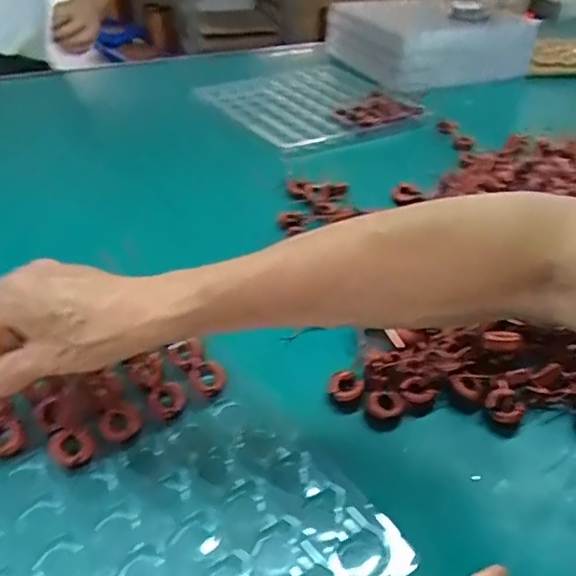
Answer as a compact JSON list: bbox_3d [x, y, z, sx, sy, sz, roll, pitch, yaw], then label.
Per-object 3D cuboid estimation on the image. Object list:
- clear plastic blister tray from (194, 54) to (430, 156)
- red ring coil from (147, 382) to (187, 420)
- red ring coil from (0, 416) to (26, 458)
[{"bbox_3d":[0.036,-0.308,0.935,0.293,0.031,0.302,-20,41,-26],"label":"clear plastic blister tray"},{"bbox_3d":[-0.086,0.079,0.405,0.022,0.010,0.024,1,36,-1],"label":"red ring coil"},{"bbox_3d":[-0.191,0.099,0.380,0.025,0.013,0.025,1,36,-1],"label":"red ring coil"}]

